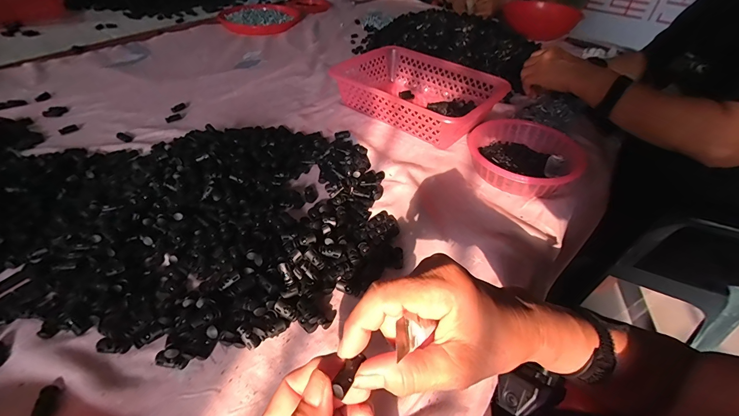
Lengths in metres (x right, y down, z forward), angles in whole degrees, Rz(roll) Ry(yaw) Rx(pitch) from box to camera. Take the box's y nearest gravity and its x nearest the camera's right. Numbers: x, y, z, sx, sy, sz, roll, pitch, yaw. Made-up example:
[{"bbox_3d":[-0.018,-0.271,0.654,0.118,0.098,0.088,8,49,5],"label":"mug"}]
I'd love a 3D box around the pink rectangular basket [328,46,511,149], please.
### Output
[{"bbox_3d":[0.094,-0.229,0.676,0.298,0.074,0.197,32,51,28],"label":"pink rectangular basket"}]

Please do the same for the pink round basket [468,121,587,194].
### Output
[{"bbox_3d":[0.244,-0.083,0.537,0.168,0.046,0.174,22,47,20],"label":"pink round basket"}]

